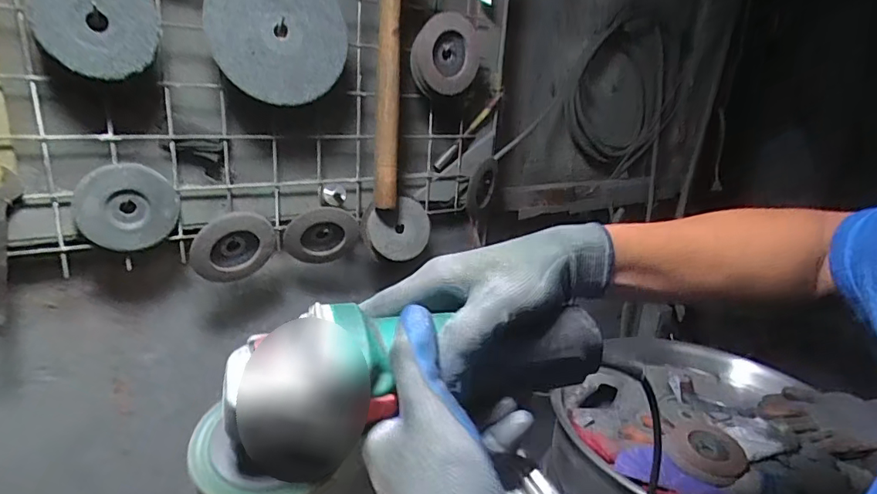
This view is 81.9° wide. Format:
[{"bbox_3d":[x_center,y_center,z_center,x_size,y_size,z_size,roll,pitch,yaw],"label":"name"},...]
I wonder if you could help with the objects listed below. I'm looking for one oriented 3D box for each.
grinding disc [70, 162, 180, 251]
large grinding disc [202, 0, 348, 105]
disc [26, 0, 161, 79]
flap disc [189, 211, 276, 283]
[{"bbox_3d":[-0.327,-0.042,0.532,0.092,0.089,0.008,-5,19,-31],"label":"grinding disc"},{"bbox_3d":[-0.172,-0.237,0.553,0.148,0.142,0.032,-6,19,-33],"label":"large grinding disc"},{"bbox_3d":[-0.310,-0.206,0.458,0.095,0.091,0.021,-3,18,-25],"label":"disc"},{"bbox_3d":[-0.236,0.000,0.590,0.094,0.092,0.012,1,33,-47],"label":"flap disc"}]

